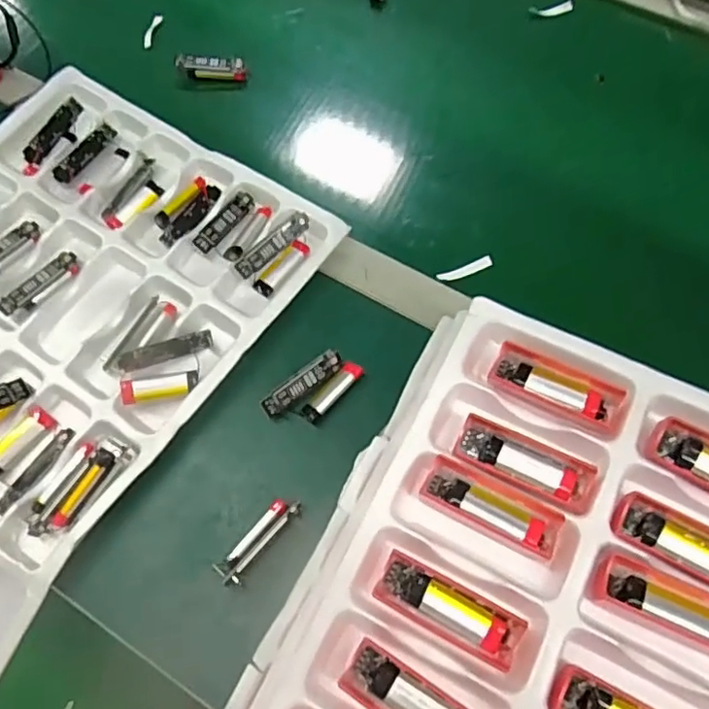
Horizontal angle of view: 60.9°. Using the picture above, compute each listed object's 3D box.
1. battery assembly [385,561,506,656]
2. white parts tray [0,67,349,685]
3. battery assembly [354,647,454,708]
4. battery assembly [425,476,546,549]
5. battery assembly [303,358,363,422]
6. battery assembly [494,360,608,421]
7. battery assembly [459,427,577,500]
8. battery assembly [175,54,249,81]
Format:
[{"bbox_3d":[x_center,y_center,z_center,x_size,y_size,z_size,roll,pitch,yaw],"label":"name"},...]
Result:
[{"bbox_3d":[0.049,0.136,0.328,0.069,0.012,0.018,28,69,14],"label":"battery assembly"},{"bbox_3d":[-0.264,-0.014,0.464,0.325,0.044,0.453,32,73,14],"label":"white parts tray"},{"bbox_3d":[0.032,0.178,0.308,0.069,0.010,0.018,30,69,14],"label":"battery assembly"},{"bbox_3d":[0.076,0.090,0.352,0.069,0.015,0.018,28,69,13],"label":"battery assembly"},{"bbox_3d":[-0.015,0.027,0.445,0.017,0.014,0.052,41,72,18],"label":"battery assembly"},{"bbox_3d":[0.123,0.020,0.377,0.069,0.010,0.017,25,68,12],"label":"battery assembly"},{"bbox_3d":[0.097,0.064,0.361,0.068,0.013,0.019,27,68,13],"label":"battery assembly"},{"bbox_3d":[-0.140,-0.283,0.595,0.067,0.022,0.014,3,65,2],"label":"battery assembly"}]

